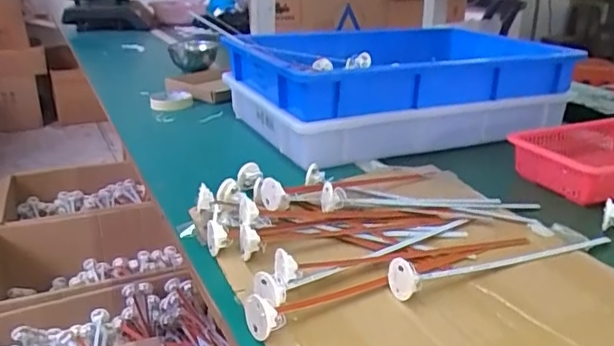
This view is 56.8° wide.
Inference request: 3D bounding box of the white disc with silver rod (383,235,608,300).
[{"bbox_3d":[0.216,0.079,0.593,0.299,0.035,0.027,-10,24,-22],"label":"white disc with silver rod"}]

